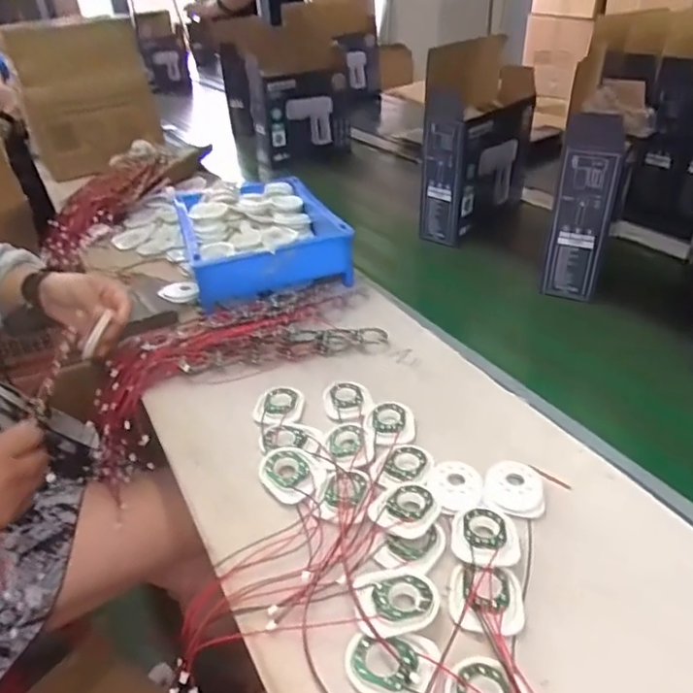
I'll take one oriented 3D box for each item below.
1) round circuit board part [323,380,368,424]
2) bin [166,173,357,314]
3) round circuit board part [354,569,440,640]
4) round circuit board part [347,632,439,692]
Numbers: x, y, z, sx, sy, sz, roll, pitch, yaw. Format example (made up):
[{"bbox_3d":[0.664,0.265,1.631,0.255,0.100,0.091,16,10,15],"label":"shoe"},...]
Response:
[{"bbox_3d":[-0.001,0.057,0.593,0.044,0.005,0.070,0,34,5],"label":"round circuit board part"},{"bbox_3d":[-0.137,-0.166,0.880,0.207,0.091,0.298,-13,35,-14],"label":"bin"},{"bbox_3d":[0.035,0.174,0.397,0.059,0.007,0.047,-14,35,-15],"label":"round circuit board part"},{"bbox_3d":[0.029,0.202,0.365,0.056,0.010,0.047,13,37,23],"label":"round circuit board part"}]

